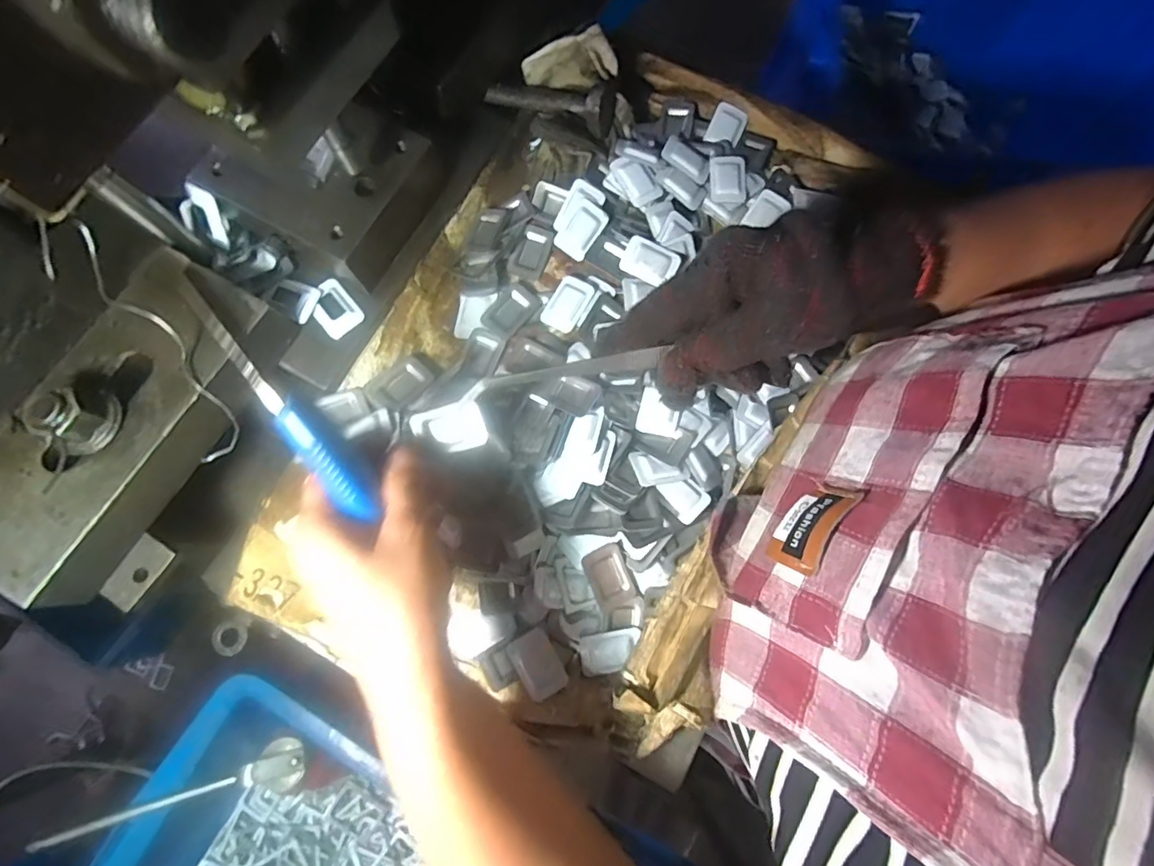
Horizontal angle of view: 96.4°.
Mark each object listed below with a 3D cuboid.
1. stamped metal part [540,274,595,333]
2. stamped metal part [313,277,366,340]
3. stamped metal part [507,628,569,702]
[{"bbox_3d":[-0.007,-0.094,0.374,0.027,0.008,0.039,30,77,6],"label":"stamped metal part"},{"bbox_3d":[-0.165,-0.084,0.350,0.026,0.004,0.039,-37,80,-10],"label":"stamped metal part"},{"bbox_3d":[-0.025,0.146,0.325,0.026,0.006,0.039,-28,79,-8],"label":"stamped metal part"}]

